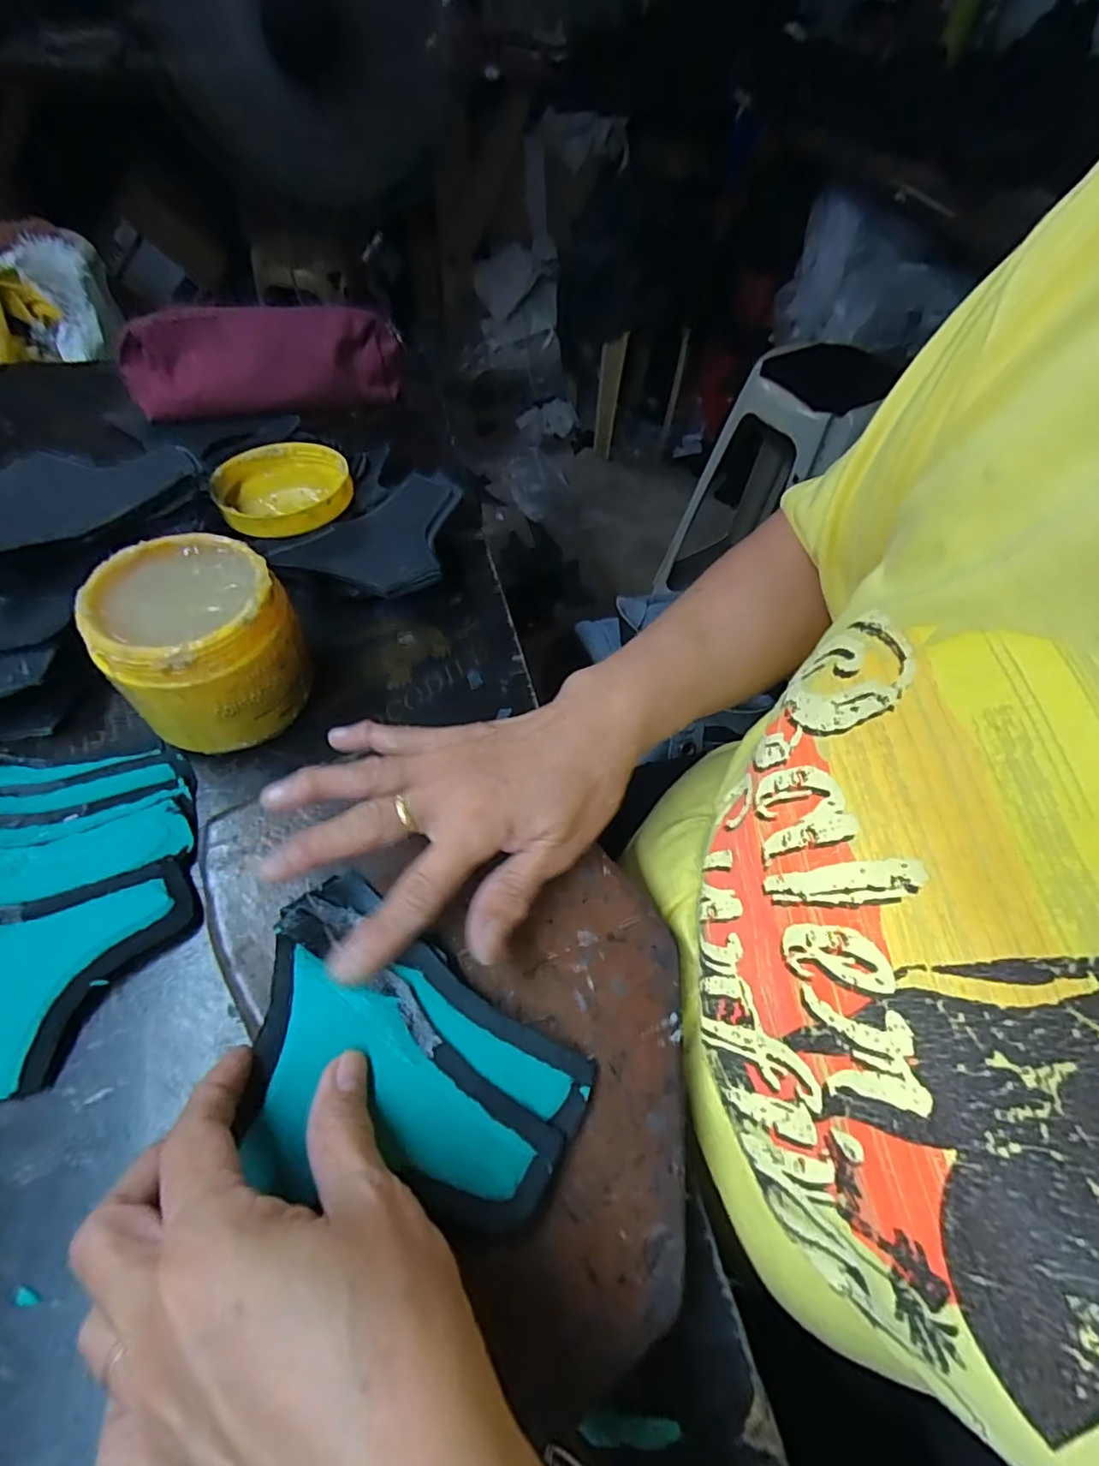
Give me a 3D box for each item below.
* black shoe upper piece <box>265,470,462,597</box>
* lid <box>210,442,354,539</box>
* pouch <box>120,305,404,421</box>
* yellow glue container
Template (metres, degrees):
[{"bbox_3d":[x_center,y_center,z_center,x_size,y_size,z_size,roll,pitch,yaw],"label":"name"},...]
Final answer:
[{"bbox_3d":[-0.106,-0.135,0.408,0.087,0.011,0.144,33,58,18],"label":"black shoe upper piece"},{"bbox_3d":[-0.194,-0.178,0.430,0.091,0.023,0.095,2,55,-3],"label":"lid"},{"bbox_3d":[-0.258,-0.334,0.537,0.238,0.087,0.054,-9,55,-11],"label":"pouch"},{"bbox_3d":[-0.186,-0.050,0.323,0.092,0.075,0.092,-27,60,-22],"label":"yellow glue container"}]

